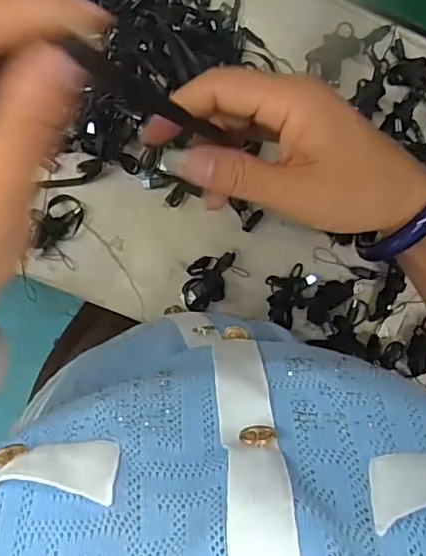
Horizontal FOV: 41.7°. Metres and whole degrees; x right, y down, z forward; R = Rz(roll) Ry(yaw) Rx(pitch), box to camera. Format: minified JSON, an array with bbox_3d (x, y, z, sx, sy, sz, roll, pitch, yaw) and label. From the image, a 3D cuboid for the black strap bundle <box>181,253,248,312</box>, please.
[{"bbox_3d":[-0.003,0.002,0.518,0.063,0.013,0.040,-40,97,-1],"label":"black strap bundle"}]

